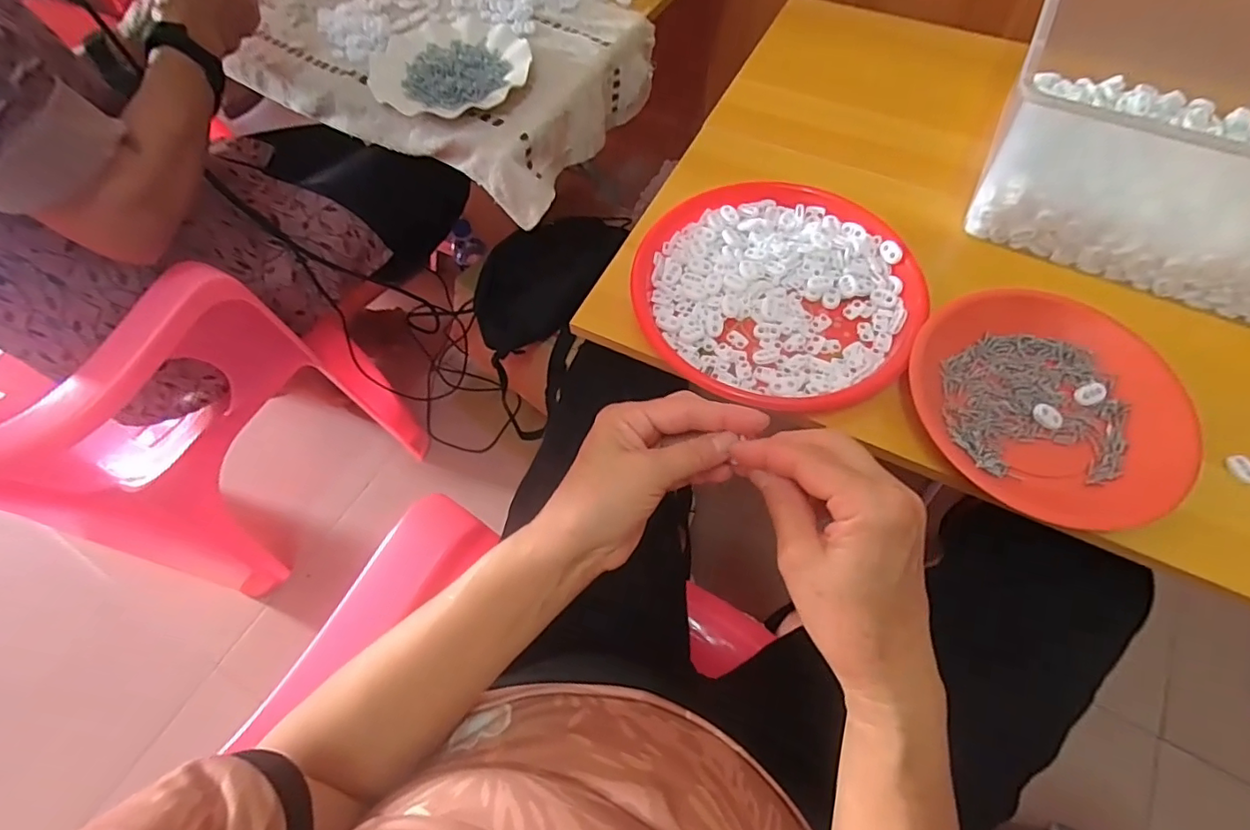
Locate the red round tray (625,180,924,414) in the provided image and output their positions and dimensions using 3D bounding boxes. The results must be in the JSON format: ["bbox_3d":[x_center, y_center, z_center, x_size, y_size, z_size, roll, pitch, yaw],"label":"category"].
[{"bbox_3d":[0.129,-0.112,0.488,0.228,0.016,0.238,-1,65,3],"label":"red round tray"}]

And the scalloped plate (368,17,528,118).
[{"bbox_3d":[-0.209,-0.413,0.661,0.178,0.018,0.191,-1,63,2],"label":"scalloped plate"}]

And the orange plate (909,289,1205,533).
[{"bbox_3d":[0.319,-0.011,0.430,0.196,0.029,0.181,24,66,15],"label":"orange plate"}]

